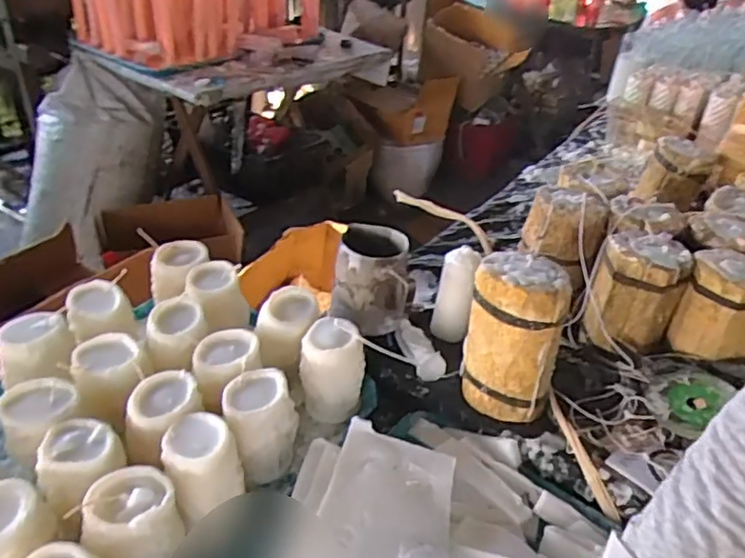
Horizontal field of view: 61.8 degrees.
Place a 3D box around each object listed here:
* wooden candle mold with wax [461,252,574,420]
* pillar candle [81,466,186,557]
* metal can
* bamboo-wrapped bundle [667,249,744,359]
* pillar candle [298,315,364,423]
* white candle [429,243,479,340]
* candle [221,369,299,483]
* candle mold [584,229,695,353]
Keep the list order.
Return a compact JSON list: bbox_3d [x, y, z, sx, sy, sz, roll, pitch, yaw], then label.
[{"bbox_3d":[0.146,0.058,0.651,0.093,0.151,0.092,10,35,7],"label":"wooden candle mold with wax"},{"bbox_3d":[-0.196,0.207,0.513,0.069,0.088,0.059,-15,40,-26],"label":"pillar candle"},{"bbox_3d":[0.003,0.000,0.752,0.093,0.100,0.094,7,35,3],"label":"metal can"},{"bbox_3d":[0.400,0.030,0.708,0.094,0.097,0.088,17,37,17],"label":"bamboo-wrapped bundle"},{"bbox_3d":[-0.045,0.102,0.690,0.070,0.101,0.070,2,35,-6],"label":"pillar candle"},{"bbox_3d":[0.100,0.014,0.749,0.039,0.113,0.033,4,35,-2],"label":"white candle"},{"bbox_3d":[-0.111,0.149,0.623,0.068,0.097,0.067,-4,36,-14],"label":"candle"},{"bbox_3d":[0.310,0.015,0.731,0.093,0.115,0.091,22,38,23],"label":"candle mold"}]

